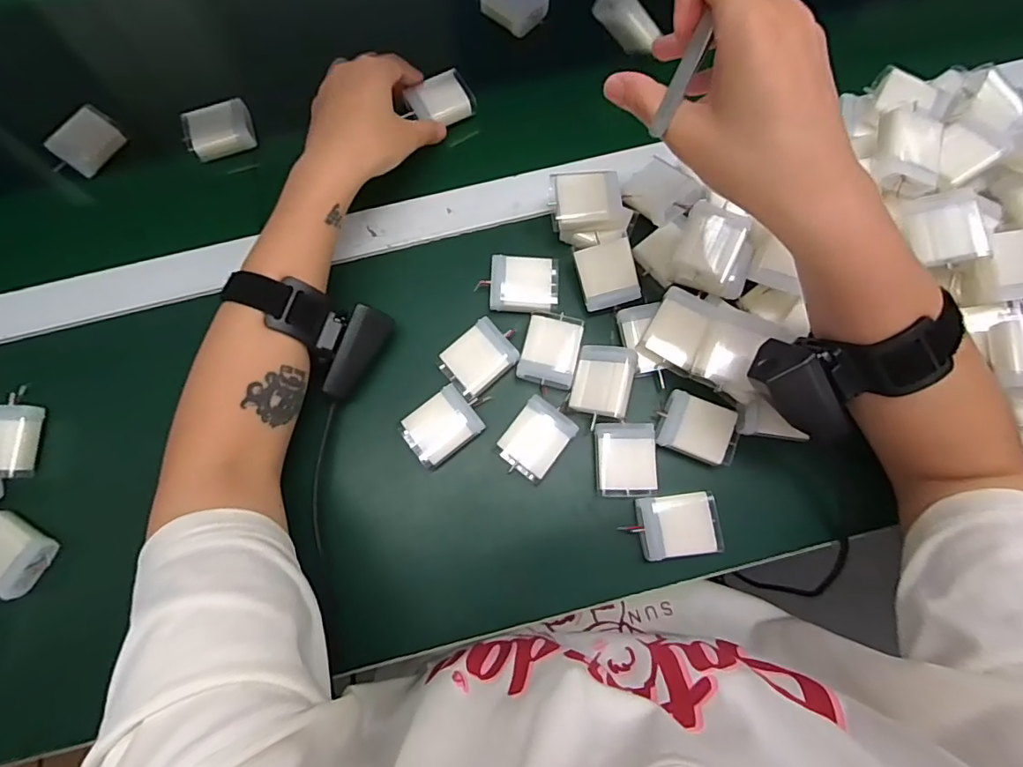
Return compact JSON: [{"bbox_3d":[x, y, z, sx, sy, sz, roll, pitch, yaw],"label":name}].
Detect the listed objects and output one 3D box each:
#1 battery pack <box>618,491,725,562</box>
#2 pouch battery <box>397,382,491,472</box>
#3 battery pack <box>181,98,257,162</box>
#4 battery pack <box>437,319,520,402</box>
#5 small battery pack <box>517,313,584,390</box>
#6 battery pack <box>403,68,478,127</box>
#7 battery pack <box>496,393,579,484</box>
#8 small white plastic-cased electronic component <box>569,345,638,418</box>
[{"bbox_3d":[0.112,0.098,0.351,0.059,0.018,0.040,-8,77,0],"label":"battery pack"},{"bbox_3d":[-0.046,0.030,0.370,0.059,0.021,0.042,-37,78,-7],"label":"pouch battery"},{"bbox_3d":[-0.247,-0.214,0.427,0.053,0.015,0.043,-17,77,-2],"label":"battery pack"},{"bbox_3d":[-0.025,-0.018,0.378,0.051,0.017,0.042,-41,79,-8],"label":"battery pack"},{"bbox_3d":[0.029,-0.025,0.376,0.041,0.009,0.053,13,77,5],"label":"small battery pack"},{"bbox_3d":[-0.060,-0.242,0.429,0.052,0.014,0.045,-27,77,-5],"label":"battery pack"},{"bbox_3d":[0.018,0.041,0.366,0.040,0.019,0.051,38,80,9],"label":"battery pack"},{"bbox_3d":[0.065,-0.002,0.362,0.041,0.007,0.051,11,78,32],"label":"small white plastic-cased electronic component"}]

